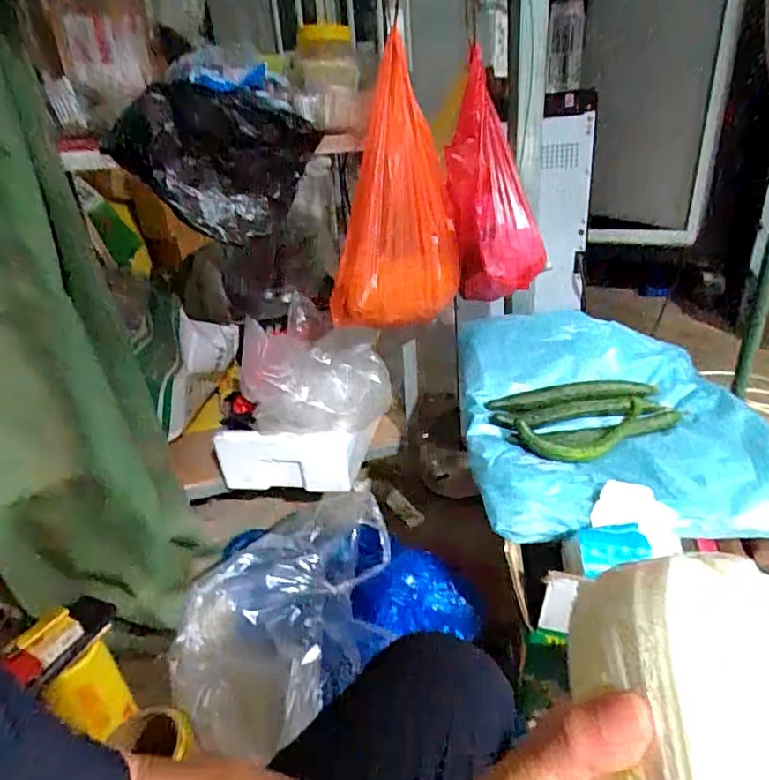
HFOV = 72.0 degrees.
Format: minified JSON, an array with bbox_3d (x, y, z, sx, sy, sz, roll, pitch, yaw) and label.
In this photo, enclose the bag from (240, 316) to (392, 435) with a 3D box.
[{"bbox_3d":[-0.135,-0.010,1.042,0.291,0.209,0.162,-6,27,-2],"label":"bag"}]

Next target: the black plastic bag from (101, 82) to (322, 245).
[{"bbox_3d":[-0.294,-0.398,0.940,0.336,0.243,0.122,-5,27,0],"label":"black plastic bag"}]

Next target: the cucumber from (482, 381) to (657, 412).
[{"bbox_3d":[0.320,0.009,0.900,0.292,0.025,0.037,-7,27,-4],"label":"cucumber"}]

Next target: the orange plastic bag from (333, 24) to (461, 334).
[{"bbox_3d":[0.020,-0.335,0.940,0.177,0.418,0.258,5,29,19],"label":"orange plastic bag"}]

